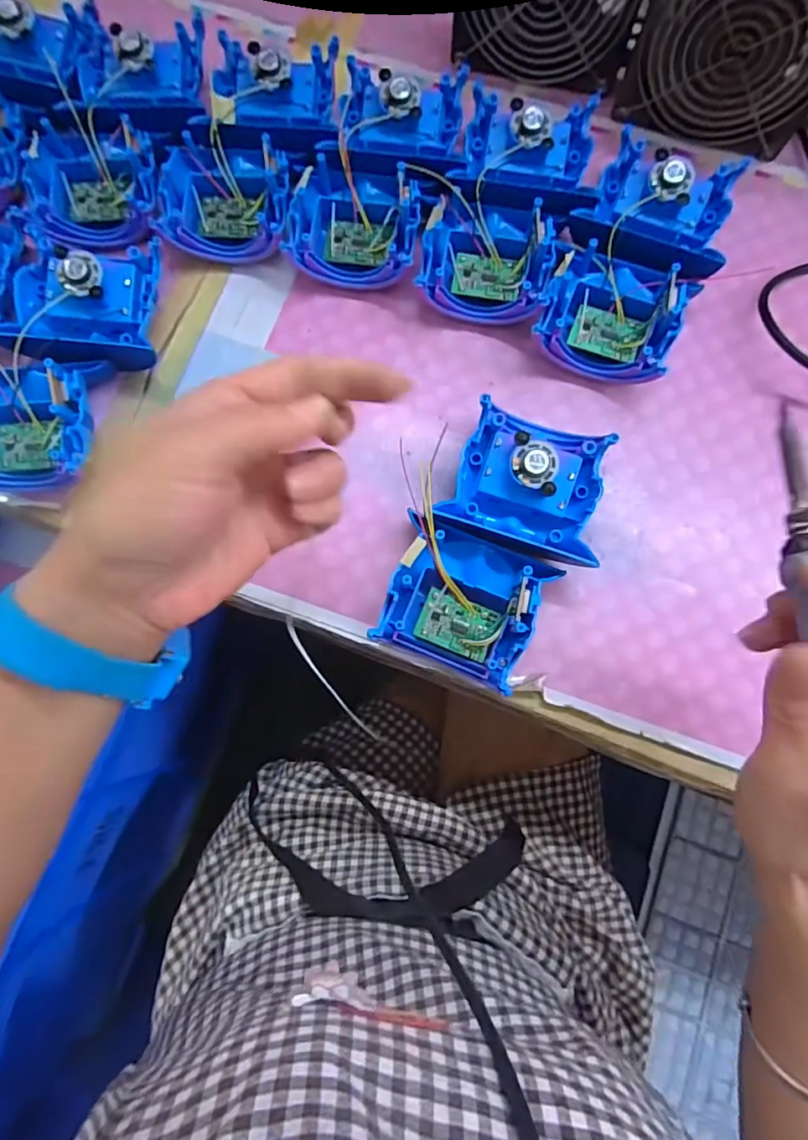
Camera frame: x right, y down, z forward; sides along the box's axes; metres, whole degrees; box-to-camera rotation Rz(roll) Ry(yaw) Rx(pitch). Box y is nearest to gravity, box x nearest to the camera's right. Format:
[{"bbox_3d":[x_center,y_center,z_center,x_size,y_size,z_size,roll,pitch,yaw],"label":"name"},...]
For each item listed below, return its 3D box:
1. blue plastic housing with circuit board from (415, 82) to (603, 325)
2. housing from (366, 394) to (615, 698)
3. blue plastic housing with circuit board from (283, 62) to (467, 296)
[{"bbox_3d":[0.069,-0.235,0.355,0.087,0.038,0.158,20,80,4],"label":"blue plastic housing with circuit board"},{"bbox_3d":[0.054,-0.014,0.315,0.088,0.041,0.149,24,80,4],"label":"housing"},{"bbox_3d":[-0.016,-0.264,0.361,0.093,0.035,0.164,17,80,3],"label":"blue plastic housing with circuit board"}]

